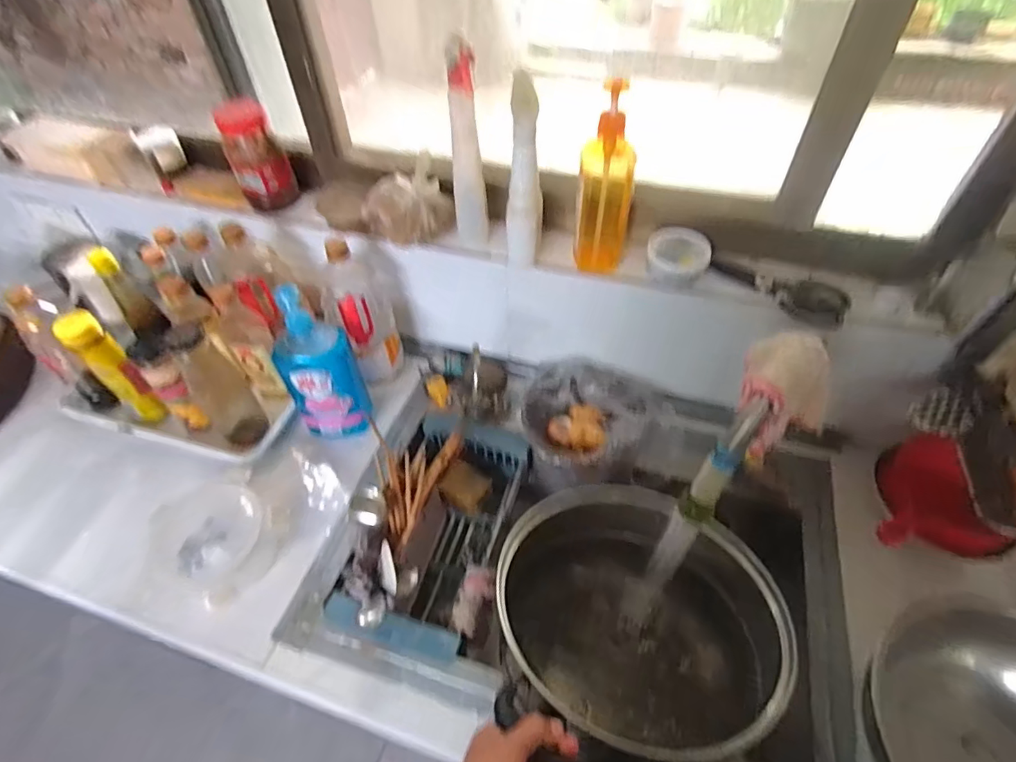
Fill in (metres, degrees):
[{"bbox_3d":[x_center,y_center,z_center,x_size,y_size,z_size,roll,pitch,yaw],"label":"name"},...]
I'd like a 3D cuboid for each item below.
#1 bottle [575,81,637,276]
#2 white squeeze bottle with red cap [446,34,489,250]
[{"bbox_3d":[0.137,-0.269,0.711,0.077,0.245,0.054,6,50,8],"label":"bottle"},{"bbox_3d":[-0.059,-0.319,0.724,0.047,0.280,0.033,-7,49,-3],"label":"white squeeze bottle with red cap"}]

